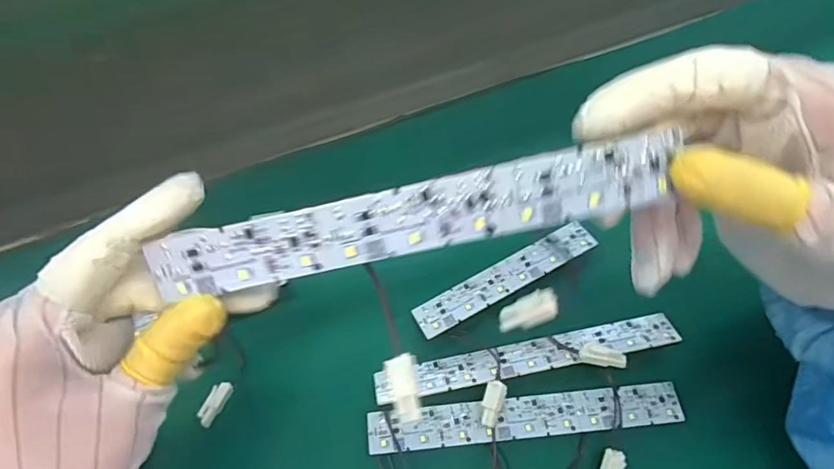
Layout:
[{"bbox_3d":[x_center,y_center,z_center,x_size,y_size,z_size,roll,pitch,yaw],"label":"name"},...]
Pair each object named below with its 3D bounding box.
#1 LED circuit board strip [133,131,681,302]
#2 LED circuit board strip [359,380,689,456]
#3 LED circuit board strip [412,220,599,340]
[{"bbox_3d":[-0.004,-0.005,0.182,0.181,0.004,0.024,-12,107,3],"label":"LED circuit board strip"},{"bbox_3d":[0.066,0.112,0.313,0.189,0.004,0.025,-5,75,-2],"label":"LED circuit board strip"},{"bbox_3d":[0.058,0.028,0.336,0.128,0.004,0.025,-28,49,-8],"label":"LED circuit board strip"}]

